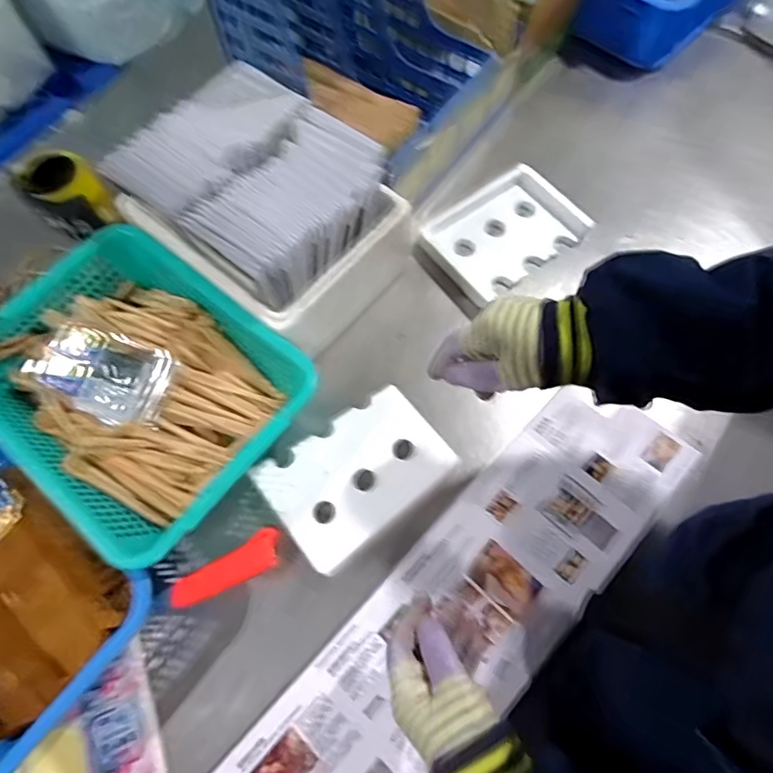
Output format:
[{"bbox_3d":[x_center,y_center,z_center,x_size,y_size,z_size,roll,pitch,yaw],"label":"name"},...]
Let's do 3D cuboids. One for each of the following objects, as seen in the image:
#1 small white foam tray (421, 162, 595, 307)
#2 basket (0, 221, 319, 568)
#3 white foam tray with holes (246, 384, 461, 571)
[{"bbox_3d":[0.158,-0.219,0.700,0.197,0.026,0.147,-33,70,-11],"label":"small white foam tray"},{"bbox_3d":[-0.285,-0.003,0.582,0.341,0.084,0.270,36,73,15],"label":"basket"},{"bbox_3d":[-0.034,0.097,0.580,0.194,0.021,0.137,-38,72,-13],"label":"white foam tray with holes"}]

